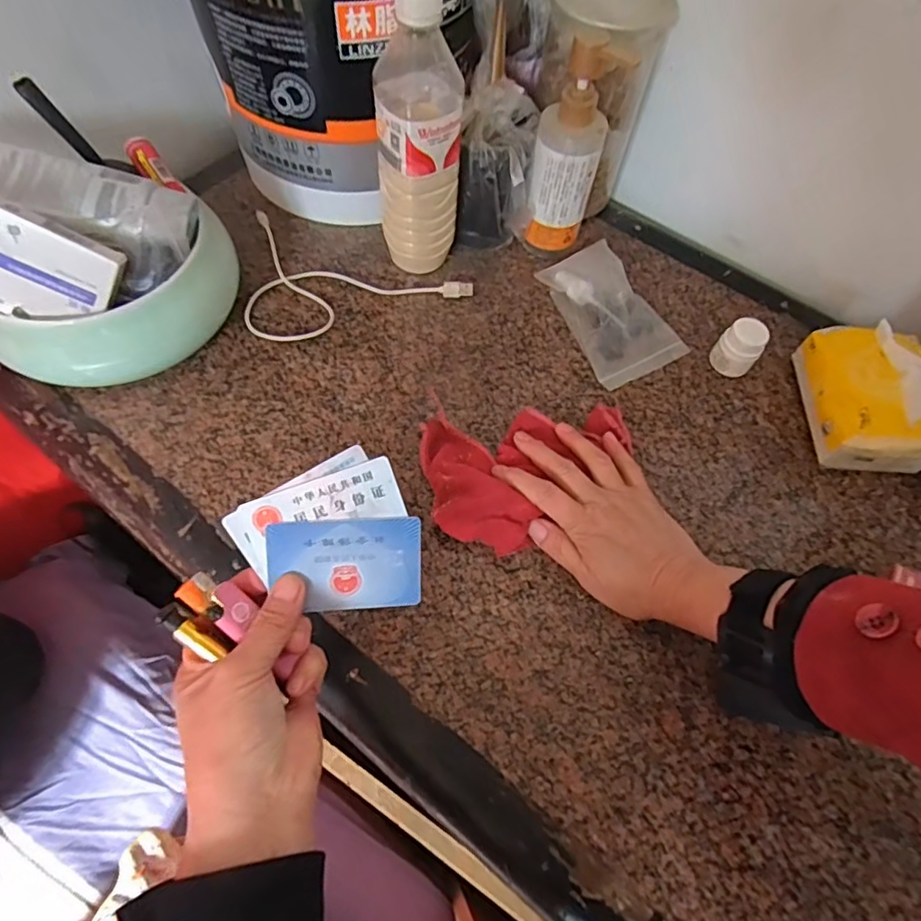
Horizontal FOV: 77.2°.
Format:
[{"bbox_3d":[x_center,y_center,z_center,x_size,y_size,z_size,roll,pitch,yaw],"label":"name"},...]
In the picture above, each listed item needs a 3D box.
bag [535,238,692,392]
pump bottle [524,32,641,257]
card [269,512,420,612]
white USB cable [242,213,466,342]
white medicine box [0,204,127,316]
[{"bbox_3d":[0.147,-0.144,0.548,0.093,0.033,0.133,-20,65,-14],"label":"bag"},{"bbox_3d":[0.099,-0.271,0.519,0.060,0.191,0.050,10,61,2],"label":"pump bottle"},{"bbox_3d":[-0.065,0.060,0.330,0.085,0.004,0.053,-2,100,-10],"label":"card"},{"bbox_3d":[-0.115,-0.152,0.548,0.222,0.014,0.132,21,68,5],"label":"white USB cable"},{"bbox_3d":[-0.303,-0.136,0.417,0.093,0.072,0.015,21,24,-24],"label":"white medicine box"}]

